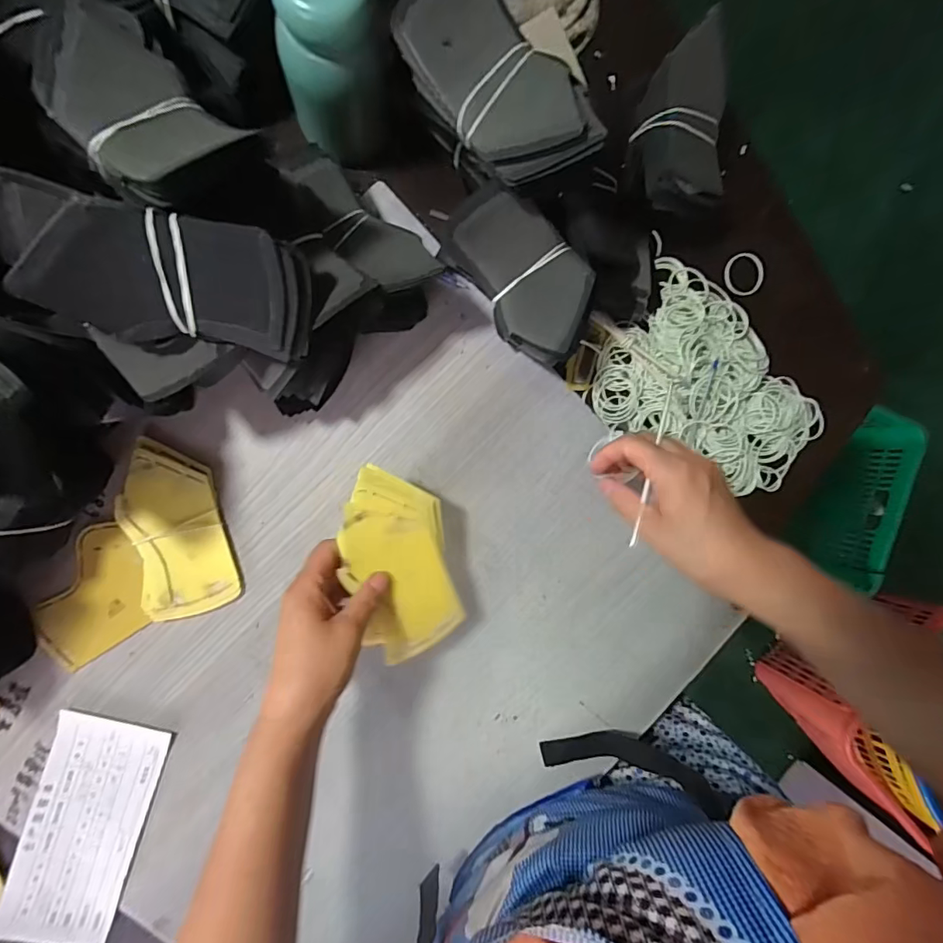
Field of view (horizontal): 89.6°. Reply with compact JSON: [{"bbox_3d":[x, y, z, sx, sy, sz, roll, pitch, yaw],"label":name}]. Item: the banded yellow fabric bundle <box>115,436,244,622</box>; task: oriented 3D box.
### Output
[{"bbox_3d":[-0.260,0.052,0.419,0.078,0.015,0.152,-13,93,-6],"label":"banded yellow fabric bundle"}]

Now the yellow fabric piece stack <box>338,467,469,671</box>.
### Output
[{"bbox_3d":[-0.059,0.078,0.398,0.085,0.008,0.163,-16,103,-21],"label":"yellow fabric piece stack"}]

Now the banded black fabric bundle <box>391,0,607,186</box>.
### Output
[{"bbox_3d":[0.016,-0.264,0.330,0.079,0.045,0.149,-35,91,17],"label":"banded black fabric bundle"}]

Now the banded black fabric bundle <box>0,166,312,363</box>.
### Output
[{"bbox_3d":[-0.184,-0.115,0.292,0.160,0.040,0.085,-1,124,-23],"label":"banded black fabric bundle"}]

